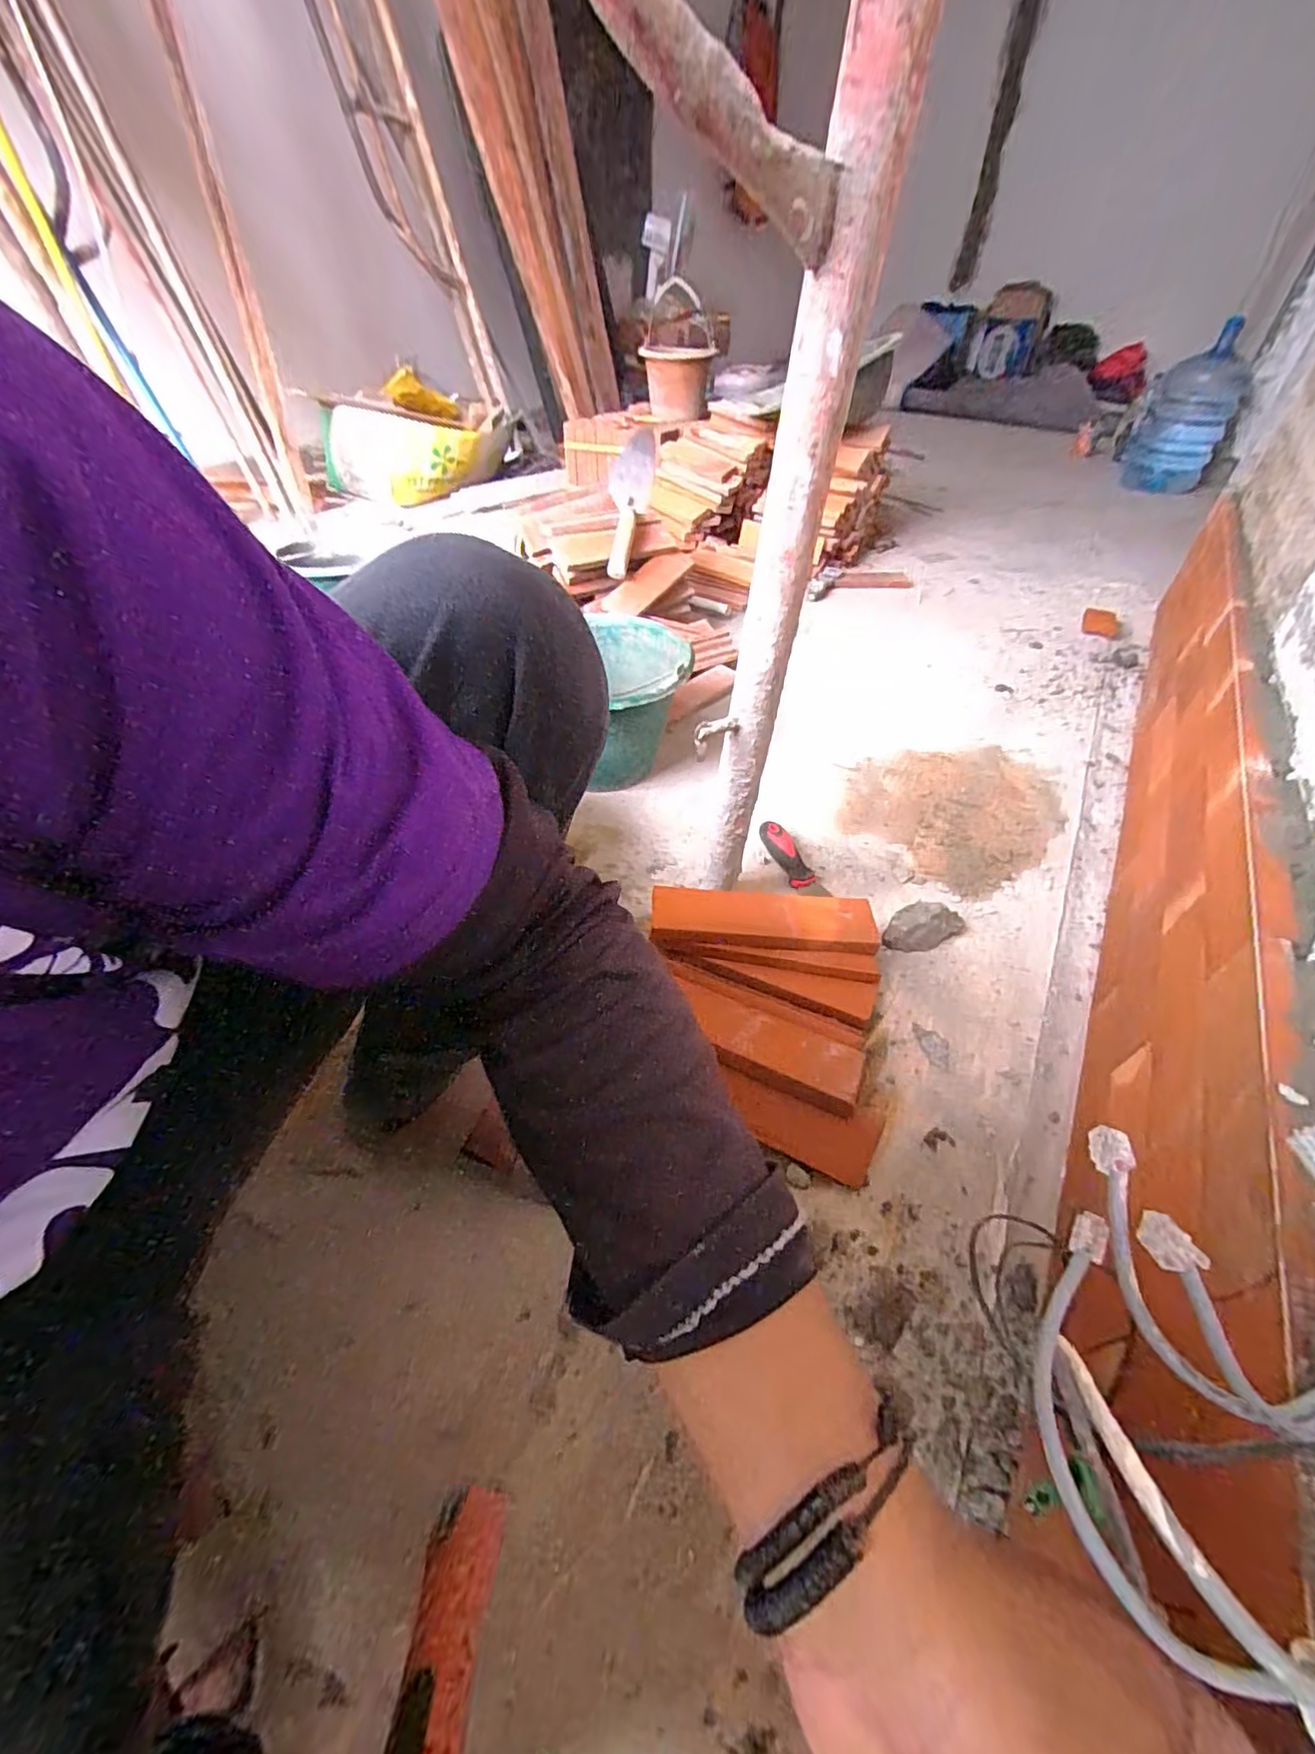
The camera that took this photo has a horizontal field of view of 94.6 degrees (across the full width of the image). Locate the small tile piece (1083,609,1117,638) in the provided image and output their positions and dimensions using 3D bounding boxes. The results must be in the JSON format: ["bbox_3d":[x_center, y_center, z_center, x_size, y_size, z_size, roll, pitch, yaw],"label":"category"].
[{"bbox_3d":[0.979,-0.564,1.340,0.070,0.012,0.150,24,50,21],"label":"small tile piece"}]

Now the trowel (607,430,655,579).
[{"bbox_3d":[-0.058,-0.676,1.108,0.067,0.215,0.042,17,16,15],"label":"trowel"}]

